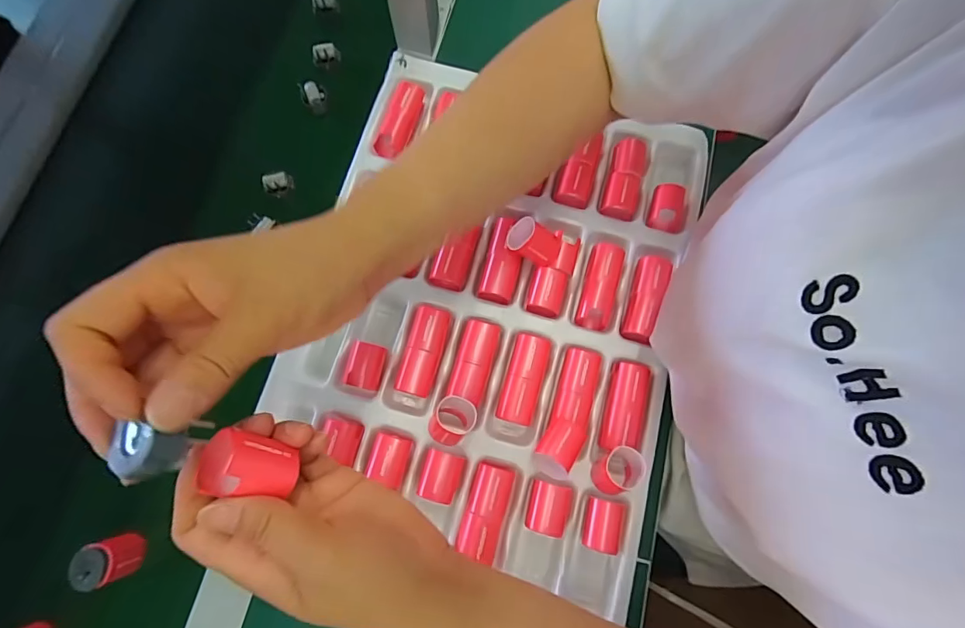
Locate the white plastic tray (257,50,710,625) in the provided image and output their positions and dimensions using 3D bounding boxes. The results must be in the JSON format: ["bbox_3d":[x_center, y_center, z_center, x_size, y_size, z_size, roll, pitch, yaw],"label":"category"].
[{"bbox_3d":[0.015,-0.011,0.386,0.321,0.040,0.417,16,76,4],"label":"white plastic tray"}]

